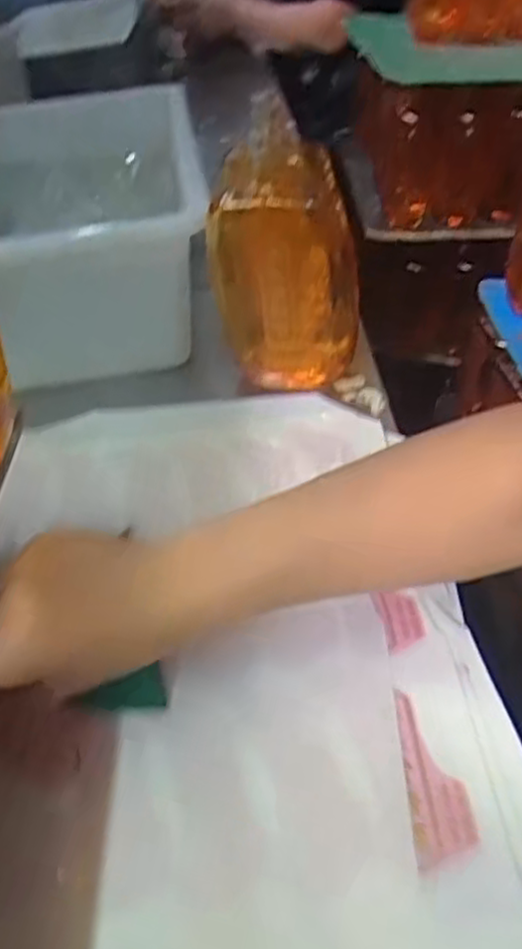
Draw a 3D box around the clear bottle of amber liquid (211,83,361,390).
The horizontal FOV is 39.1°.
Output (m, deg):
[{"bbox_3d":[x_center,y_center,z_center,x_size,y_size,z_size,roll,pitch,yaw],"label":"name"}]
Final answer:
[{"bbox_3d":[0.023,-0.188,0.622,0.114,0.183,0.129,3,38,8],"label":"clear bottle of amber liquid"}]

